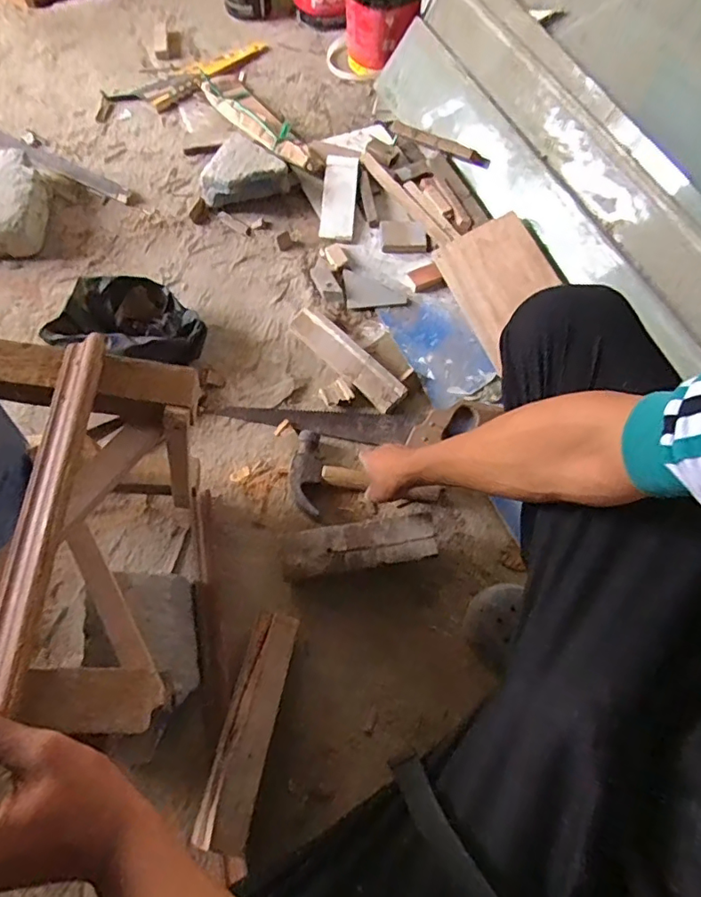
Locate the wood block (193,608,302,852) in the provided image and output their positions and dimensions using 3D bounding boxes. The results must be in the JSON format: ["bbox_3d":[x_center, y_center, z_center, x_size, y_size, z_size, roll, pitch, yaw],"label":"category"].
[{"bbox_3d":[-0.113,0.307,0.596,0.058,0.041,0.235,11,54,2],"label":"wood block"}]

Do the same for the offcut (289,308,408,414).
[{"bbox_3d":[-0.008,-0.140,0.828,0.218,0.036,0.051,41,71,14],"label":"offcut"}]

